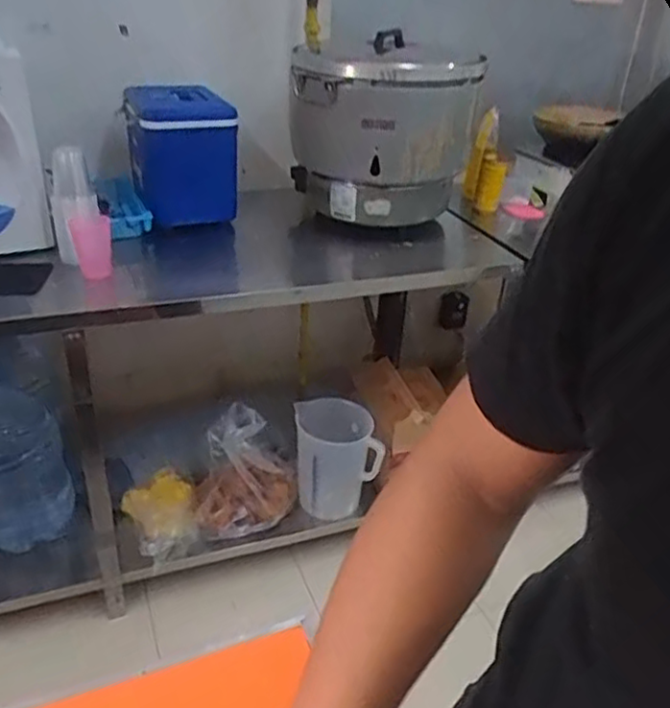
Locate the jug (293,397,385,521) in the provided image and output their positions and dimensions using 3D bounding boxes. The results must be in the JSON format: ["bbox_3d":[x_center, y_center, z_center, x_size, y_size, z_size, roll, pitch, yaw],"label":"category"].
[{"bbox_3d":[0.006,0.271,1.798,0.216,0.263,0.152,-1,30,-8],"label":"jug"}]

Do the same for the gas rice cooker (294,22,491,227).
[{"bbox_3d":[0.111,-0.522,1.637,0.417,0.370,0.381,3,30,-2],"label":"gas rice cooker"}]

